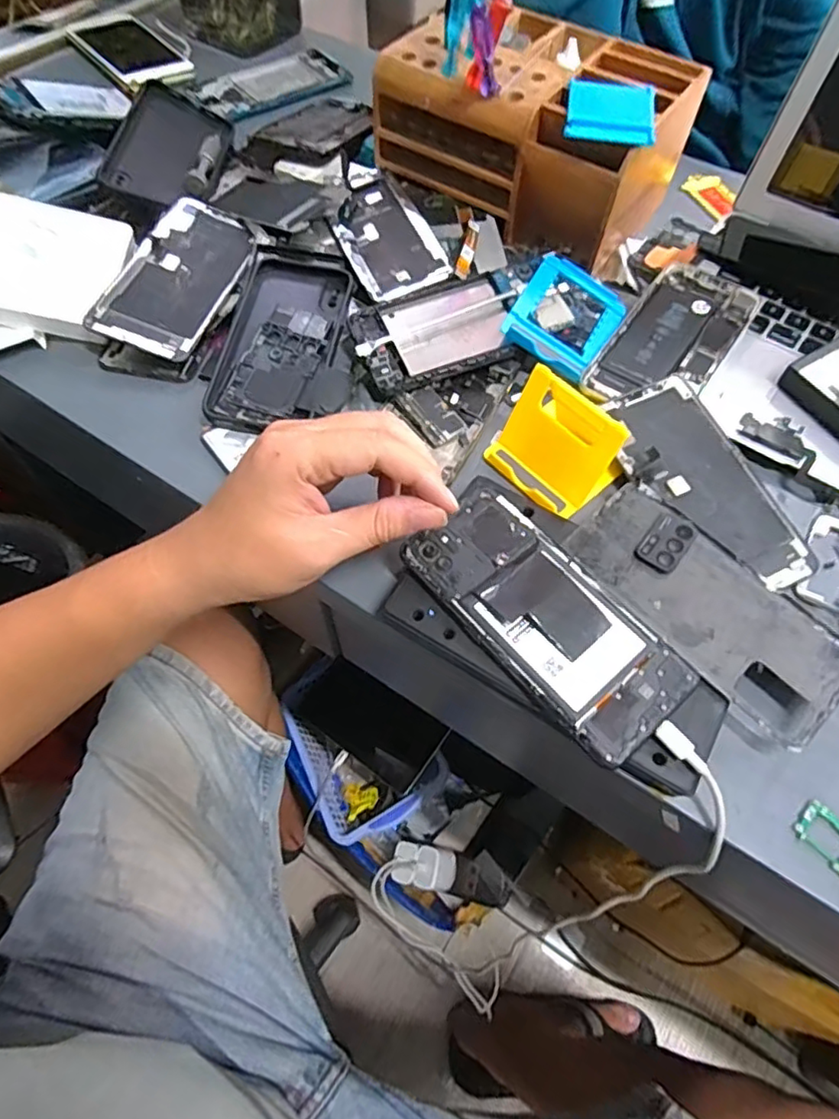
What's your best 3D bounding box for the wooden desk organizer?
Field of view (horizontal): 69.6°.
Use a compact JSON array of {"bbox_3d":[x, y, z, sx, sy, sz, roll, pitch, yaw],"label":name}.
[{"bbox_3d":[0.090,-0.345,0.478,0.214,0.089,0.137,31,63,14],"label":"wooden desk organizer"}]

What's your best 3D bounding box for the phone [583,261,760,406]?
[{"bbox_3d":[0.183,-0.159,0.429,0.072,0.009,0.149,33,64,15],"label":"phone"}]

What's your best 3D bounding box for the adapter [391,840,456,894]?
[{"bbox_3d":[0.006,0.358,0.704,0.074,0.030,0.046,10,61,4],"label":"adapter"}]

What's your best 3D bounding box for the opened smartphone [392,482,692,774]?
[{"bbox_3d":[0.067,0.029,0.321,0.072,0.008,0.152,-37,69,-21],"label":"opened smartphone"}]

